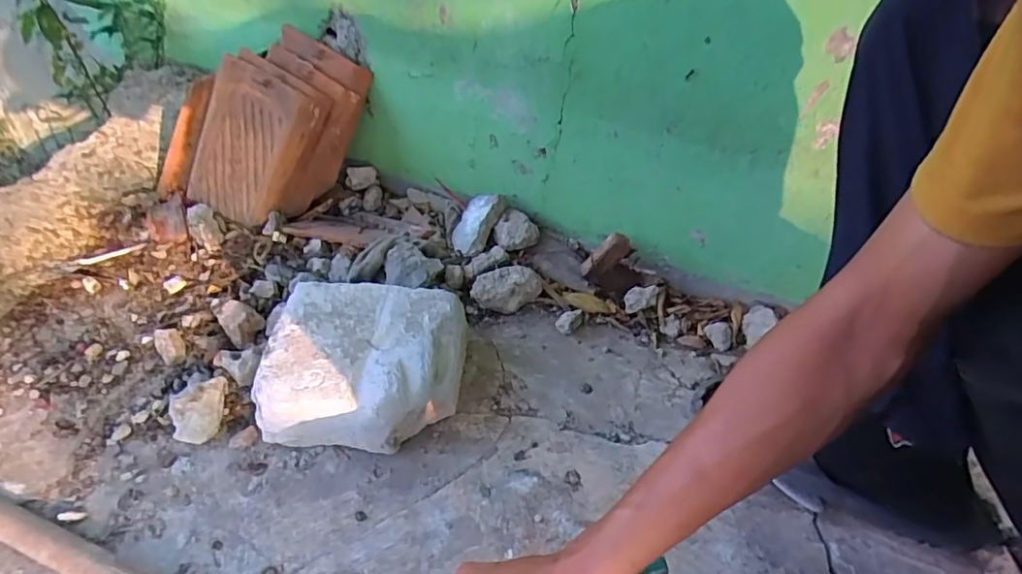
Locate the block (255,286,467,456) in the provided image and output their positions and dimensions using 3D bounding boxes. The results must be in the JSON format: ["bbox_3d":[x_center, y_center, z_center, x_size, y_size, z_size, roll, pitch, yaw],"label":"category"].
[{"bbox_3d":[-0.175,0.092,0.685,0.221,0.097,0.181,5,39,-1],"label":"block"}]

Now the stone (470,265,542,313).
[{"bbox_3d":[-0.007,0.005,0.831,0.099,0.057,0.052,4,41,-2],"label":"stone"}]

